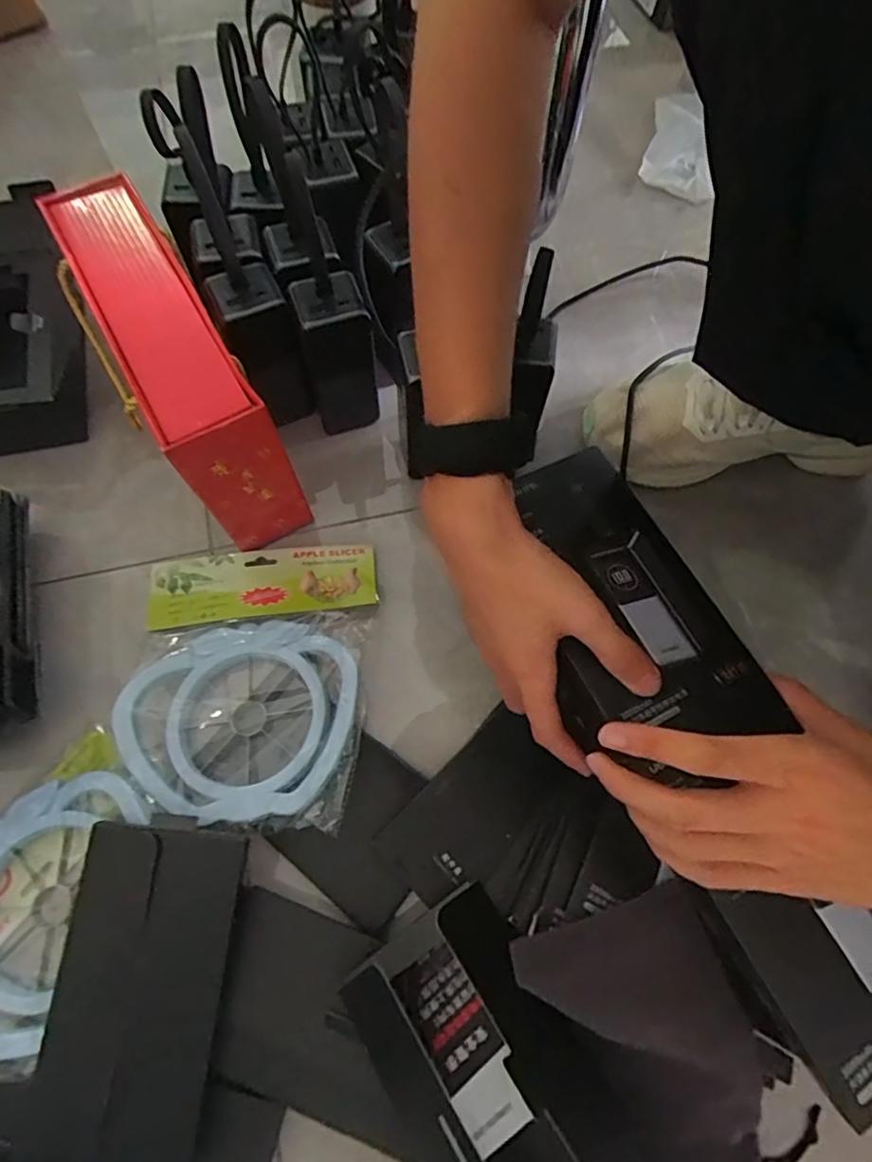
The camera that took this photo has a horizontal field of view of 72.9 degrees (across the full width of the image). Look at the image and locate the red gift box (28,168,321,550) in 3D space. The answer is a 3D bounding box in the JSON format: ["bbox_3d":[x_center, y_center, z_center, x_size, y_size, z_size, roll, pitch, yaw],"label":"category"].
[{"bbox_3d":[-0.201,-0.168,0.461,0.068,0.150,0.260,-30,72,-13],"label":"red gift box"}]

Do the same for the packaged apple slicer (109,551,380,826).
[{"bbox_3d":[-0.139,0.064,0.431,0.173,0.038,0.207,1,68,-2],"label":"packaged apple slicer"}]

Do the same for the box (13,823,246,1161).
[{"bbox_3d":[-0.176,0.242,0.349,0.094,0.011,0.175,8,77,-3],"label":"box"}]

